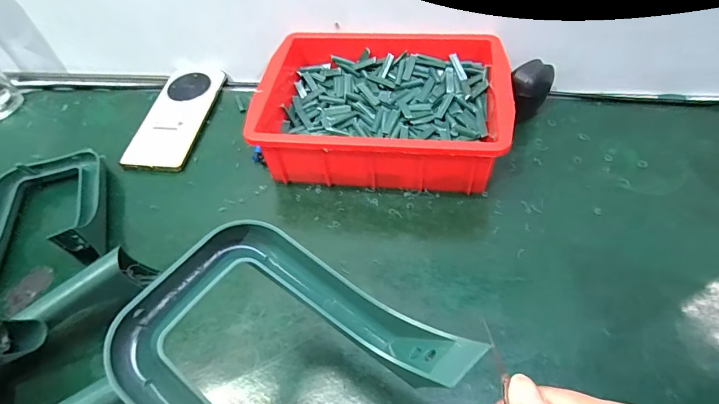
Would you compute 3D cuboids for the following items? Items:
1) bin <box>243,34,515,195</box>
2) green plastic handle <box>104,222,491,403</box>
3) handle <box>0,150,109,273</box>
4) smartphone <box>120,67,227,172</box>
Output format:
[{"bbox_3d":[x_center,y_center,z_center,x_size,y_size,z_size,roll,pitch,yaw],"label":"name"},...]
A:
[{"bbox_3d":[0.022,-0.105,0.450,0.249,0.074,0.185,3,53,7],"label":"bin"},{"bbox_3d":[-0.035,0.086,0.213,0.157,0.063,0.125,26,59,22],"label":"green plastic handle"},{"bbox_3d":[-0.325,0.010,0.411,0.131,0.046,0.157,-18,54,-9],"label":"handle"},{"bbox_3d":[-0.223,-0.107,0.506,0.072,0.009,0.160,8,58,5],"label":"smartphone"}]

